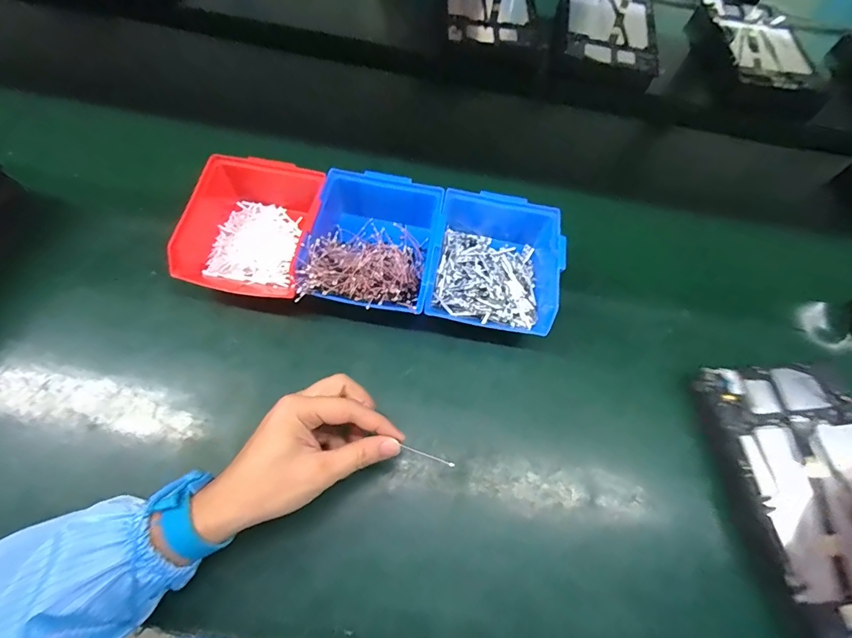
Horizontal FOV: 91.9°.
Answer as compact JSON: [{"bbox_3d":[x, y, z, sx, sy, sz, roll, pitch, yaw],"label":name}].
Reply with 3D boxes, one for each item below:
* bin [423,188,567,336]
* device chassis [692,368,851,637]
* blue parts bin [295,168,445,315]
[{"bbox_3d":[0.071,-0.062,0.433,0.127,0.064,0.153,12,63,0],"label":"bin"},{"bbox_3d":[0.353,0.158,0.370,0.155,0.034,0.235,-7,70,-4],"label":"device chassis"},{"bbox_3d":[-0.053,-0.079,0.425,0.122,0.060,0.152,11,63,0],"label":"blue parts bin"}]

